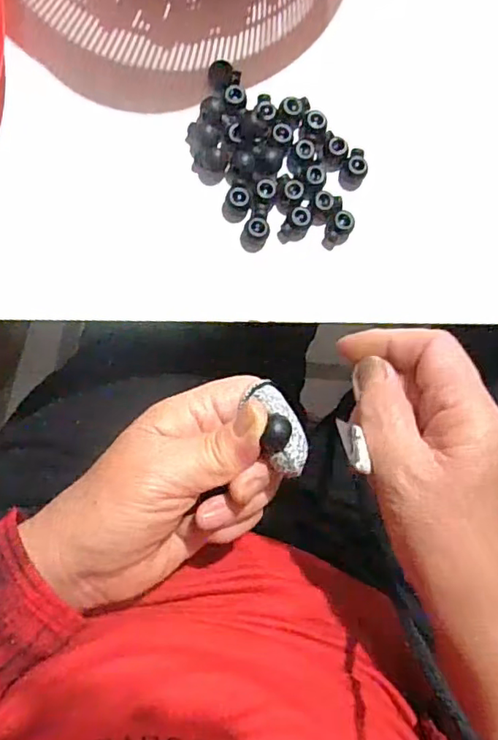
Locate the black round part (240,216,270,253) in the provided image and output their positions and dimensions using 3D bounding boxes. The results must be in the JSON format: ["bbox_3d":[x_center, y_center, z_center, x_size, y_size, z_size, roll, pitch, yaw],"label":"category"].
[{"bbox_3d":[0.004,-0.080,0.330,0.015,0.011,0.019,16,84,-5],"label":"black round part"}]

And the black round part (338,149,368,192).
[{"bbox_3d":[0.064,-0.122,0.341,0.014,0.011,0.022,22,84,-4],"label":"black round part"}]

